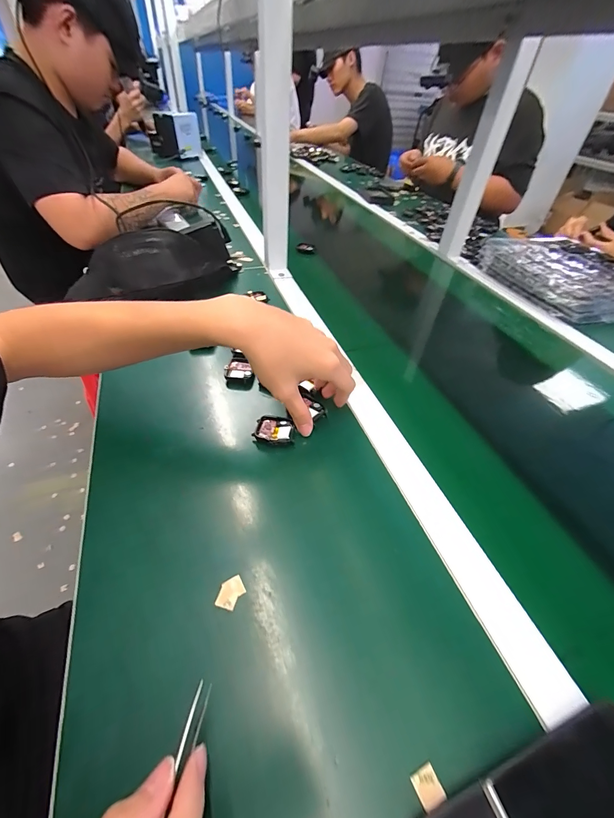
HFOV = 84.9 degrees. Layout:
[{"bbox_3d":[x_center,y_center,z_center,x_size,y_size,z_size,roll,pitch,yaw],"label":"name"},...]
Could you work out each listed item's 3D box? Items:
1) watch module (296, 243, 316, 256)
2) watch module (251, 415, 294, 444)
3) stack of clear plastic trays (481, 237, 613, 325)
[{"bbox_3d":[-0.002,-0.385,0.808,0.047,0.021,0.026,-3,46,-8],"label":"watch module"},{"bbox_3d":[-0.037,0.025,0.388,0.044,0.008,0.039,7,45,2],"label":"watch module"},{"bbox_3d":[0.560,-0.286,0.728,0.256,0.067,0.287,-12,48,-17],"label":"stack of clear plastic trays"}]

